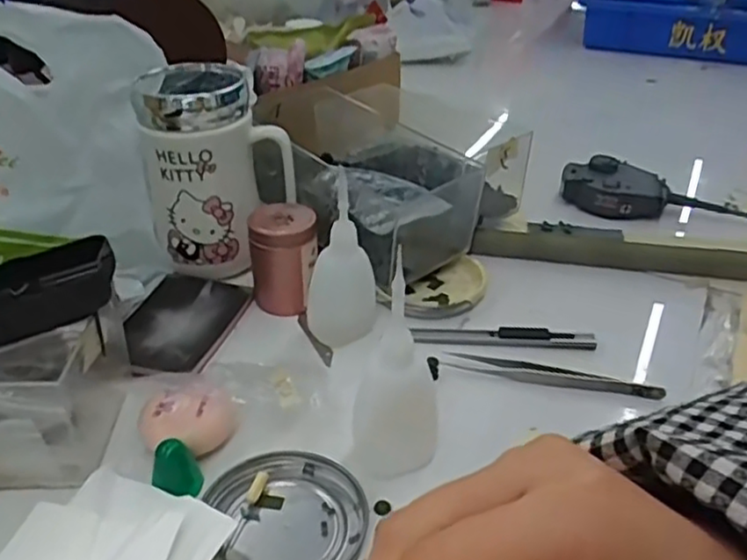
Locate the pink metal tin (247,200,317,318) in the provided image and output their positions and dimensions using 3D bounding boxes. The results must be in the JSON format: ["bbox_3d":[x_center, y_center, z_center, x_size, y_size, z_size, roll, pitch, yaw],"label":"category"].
[{"bbox_3d":[-0.061,-0.016,0.464,0.043,0.063,0.040,1,34,-1],"label":"pink metal tin"}]

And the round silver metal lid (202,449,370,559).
[{"bbox_3d":[-0.040,0.115,0.328,0.072,0.011,0.075,1,34,-1],"label":"round silver metal lid"}]

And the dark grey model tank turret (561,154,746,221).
[{"bbox_3d":[0.256,-0.070,0.584,0.186,0.033,0.047,14,35,18],"label":"dark grey model tank turret"}]

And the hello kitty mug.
[{"bbox_3d":[-0.109,-0.074,0.486,0.101,0.135,0.078,-6,35,-11],"label":"hello kitty mug"}]

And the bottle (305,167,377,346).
[{"bbox_3d":[-0.019,-0.011,0.422,0.034,0.109,0.036,25,40,30],"label":"bottle"}]

